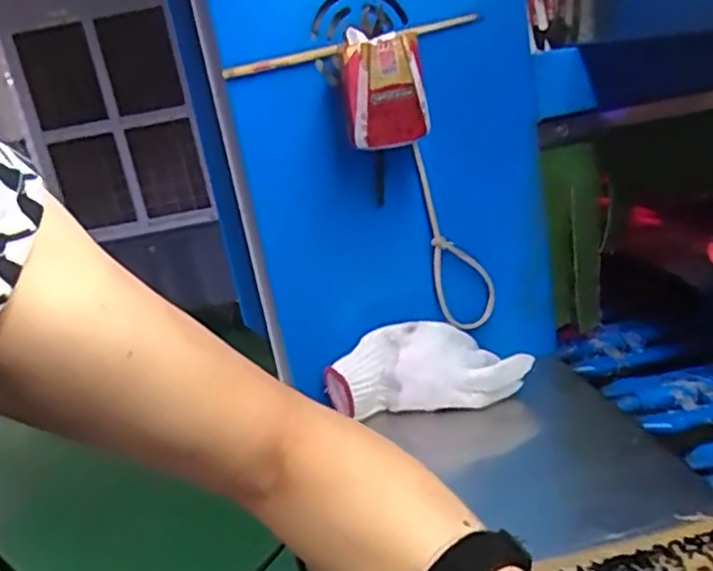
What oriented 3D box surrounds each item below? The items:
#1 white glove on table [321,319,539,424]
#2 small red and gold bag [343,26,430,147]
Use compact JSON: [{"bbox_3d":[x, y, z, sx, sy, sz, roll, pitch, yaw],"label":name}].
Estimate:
[{"bbox_3d":[0.071,0.077,0.645,0.177,0.068,0.050,-4,17,6],"label":"white glove on table"},{"bbox_3d":[0.022,-0.164,0.577,0.069,0.087,0.057,-6,17,1],"label":"small red and gold bag"}]

